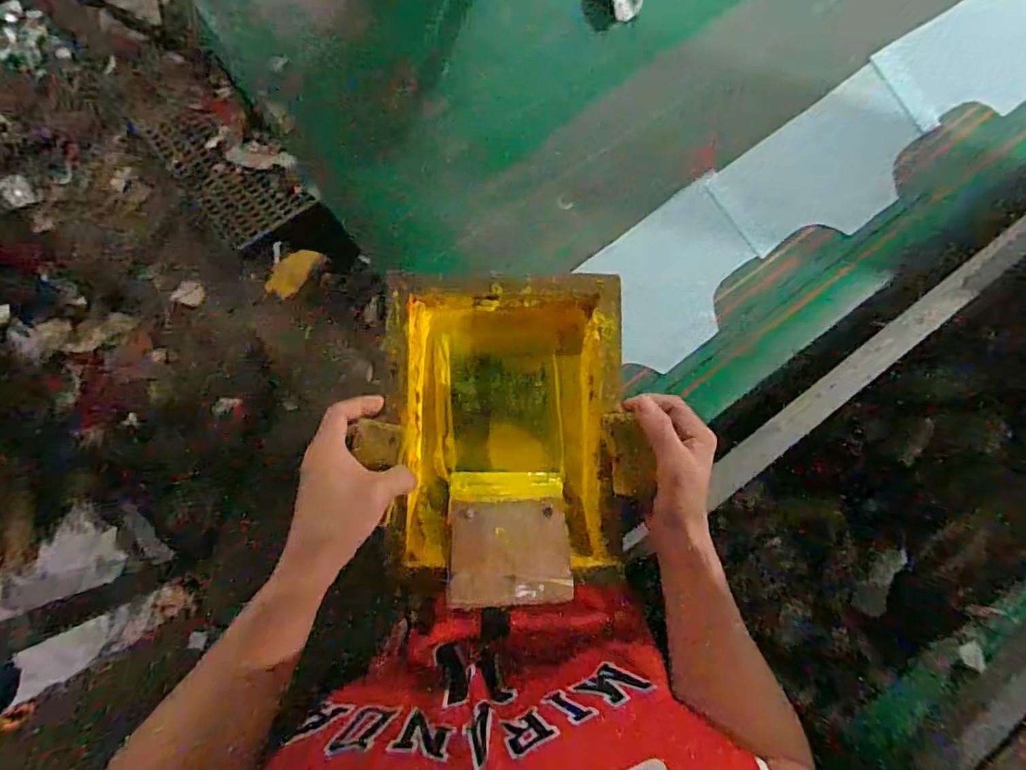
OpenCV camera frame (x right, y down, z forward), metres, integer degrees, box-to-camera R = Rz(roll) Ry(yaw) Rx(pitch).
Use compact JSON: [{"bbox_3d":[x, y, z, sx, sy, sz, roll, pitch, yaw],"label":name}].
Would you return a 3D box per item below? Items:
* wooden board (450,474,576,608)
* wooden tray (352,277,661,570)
[{"bbox_3d":[-0.003,0.127,0.466,0.101,0.011,0.117,1,53,-4],"label":"wooden board"},{"bbox_3d":[-0.006,0.033,0.483,0.209,0.062,0.260,-1,85,-7],"label":"wooden tray"}]

